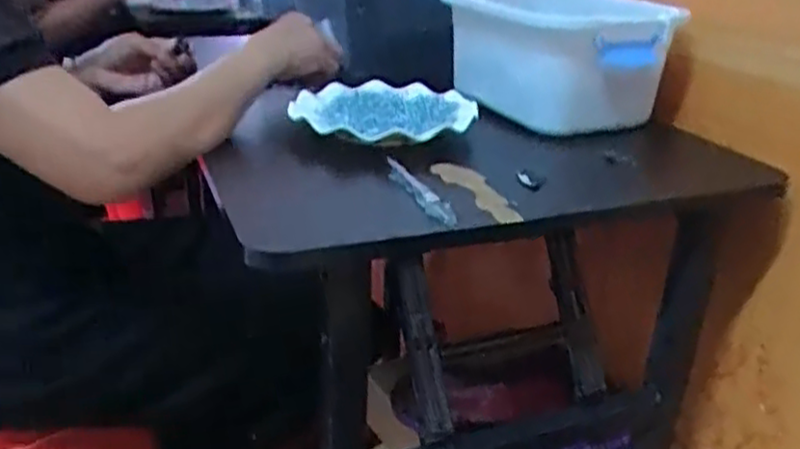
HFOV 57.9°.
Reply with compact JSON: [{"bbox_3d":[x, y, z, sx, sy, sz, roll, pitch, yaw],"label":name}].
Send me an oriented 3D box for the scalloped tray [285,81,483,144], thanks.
[{"bbox_3d":[-0.019,-0.121,0.739,0.179,0.024,0.190,-13,28,-29],"label":"scalloped tray"}]

